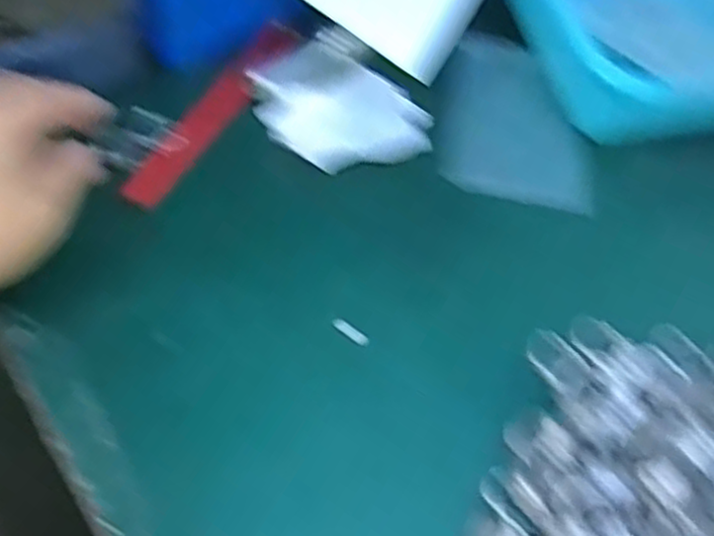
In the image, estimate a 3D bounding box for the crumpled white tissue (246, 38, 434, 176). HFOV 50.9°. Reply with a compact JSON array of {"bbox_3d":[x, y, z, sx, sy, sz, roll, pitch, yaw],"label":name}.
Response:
[{"bbox_3d":[-0.010,-0.096,0.440,0.091,0.018,0.084,-16,62,-17],"label":"crumpled white tissue"}]

